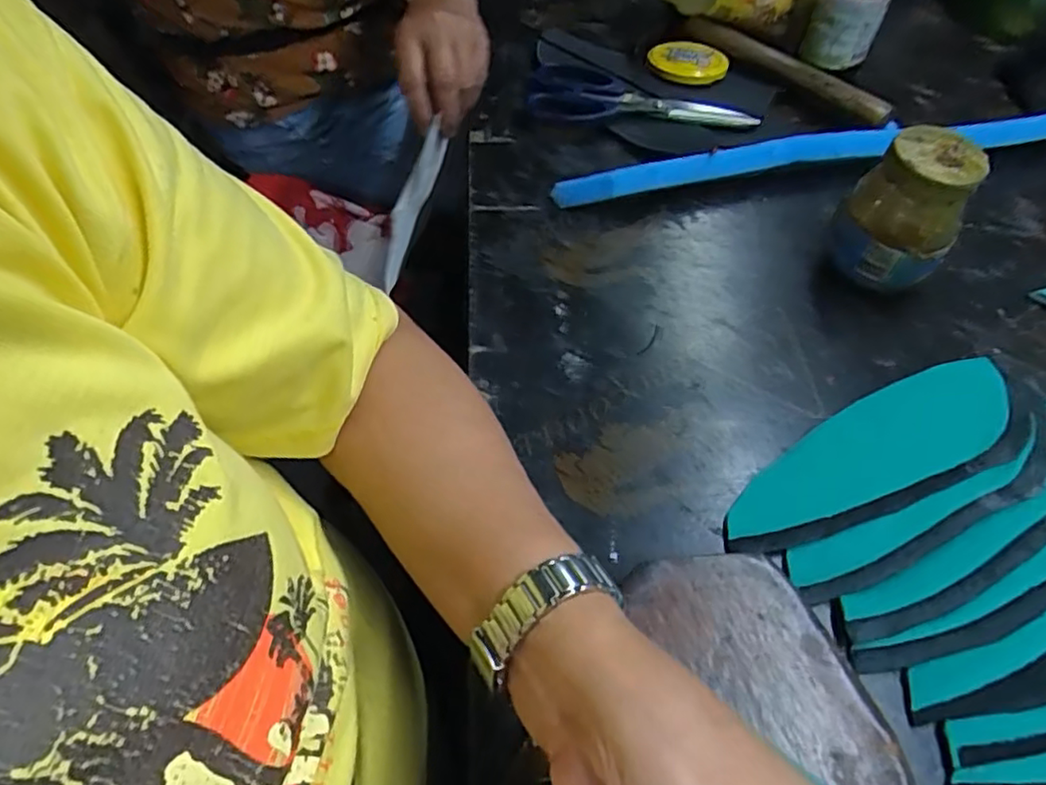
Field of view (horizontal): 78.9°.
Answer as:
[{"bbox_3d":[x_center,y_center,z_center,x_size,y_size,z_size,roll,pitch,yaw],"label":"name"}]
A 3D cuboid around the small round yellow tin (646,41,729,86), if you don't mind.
[{"bbox_3d":[0.148,-0.293,0.563,0.060,0.009,0.064,0,57,0],"label":"small round yellow tin"}]

